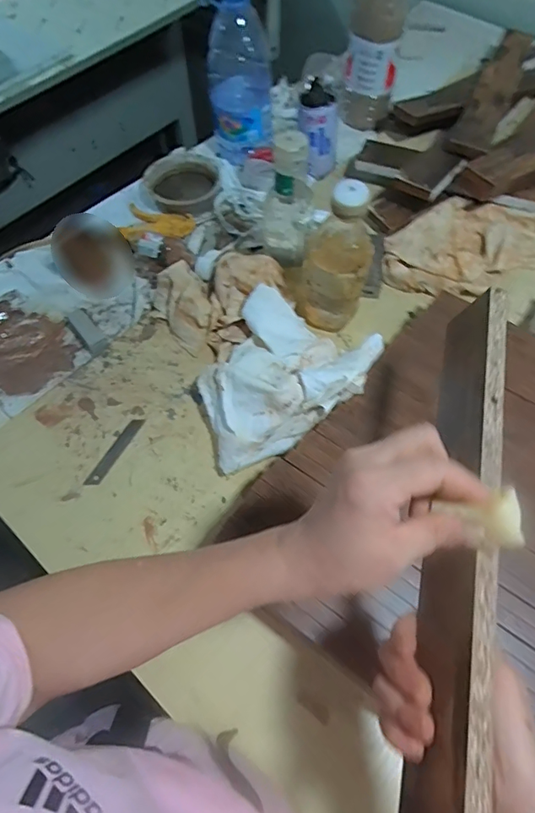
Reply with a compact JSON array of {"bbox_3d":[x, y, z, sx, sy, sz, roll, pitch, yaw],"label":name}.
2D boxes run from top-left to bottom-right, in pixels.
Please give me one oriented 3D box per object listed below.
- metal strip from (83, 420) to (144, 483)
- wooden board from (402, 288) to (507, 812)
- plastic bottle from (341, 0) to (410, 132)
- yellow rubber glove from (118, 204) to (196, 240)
[{"bbox_3d":[-0.186,0.055,0.592,0.019,0.004,0.099,25,65,14],"label":"metal strip"},{"bbox_3d":[0.118,0.113,0.309,0.018,0.065,0.456,27,60,-20],"label":"wooden board"},{"bbox_3d":[0.177,-0.621,0.791,0.096,0.289,0.076,11,63,7],"label":"plastic bottle"},{"bbox_3d":[-0.182,-0.301,0.791,0.120,0.021,0.082,9,62,6],"label":"yellow rubber glove"}]

